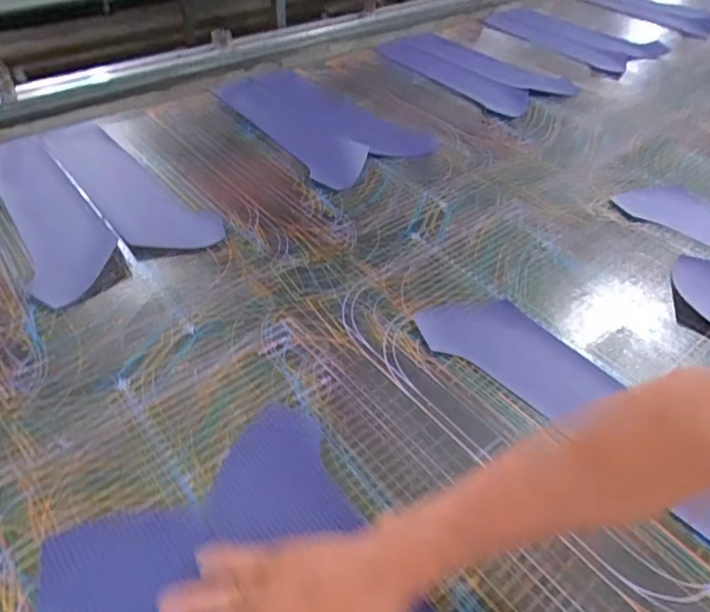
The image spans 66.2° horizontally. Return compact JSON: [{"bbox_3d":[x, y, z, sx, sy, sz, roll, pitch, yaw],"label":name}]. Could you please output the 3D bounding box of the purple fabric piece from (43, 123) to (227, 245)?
[{"bbox_3d":[-0.333,-0.172,0.763,0.396,0.014,0.109,35,52,28],"label":"purple fabric piece"}]

